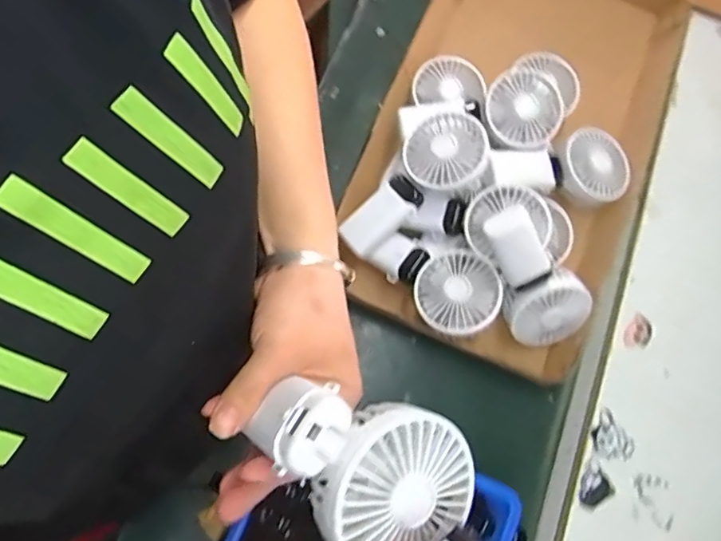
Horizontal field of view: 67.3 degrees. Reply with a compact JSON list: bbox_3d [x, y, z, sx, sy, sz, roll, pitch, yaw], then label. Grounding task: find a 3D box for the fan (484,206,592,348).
[{"bbox_3d":[0.177,0.010,0.557,0.077,0.058,0.184,-43,122,-13],"label":"fan"}]

